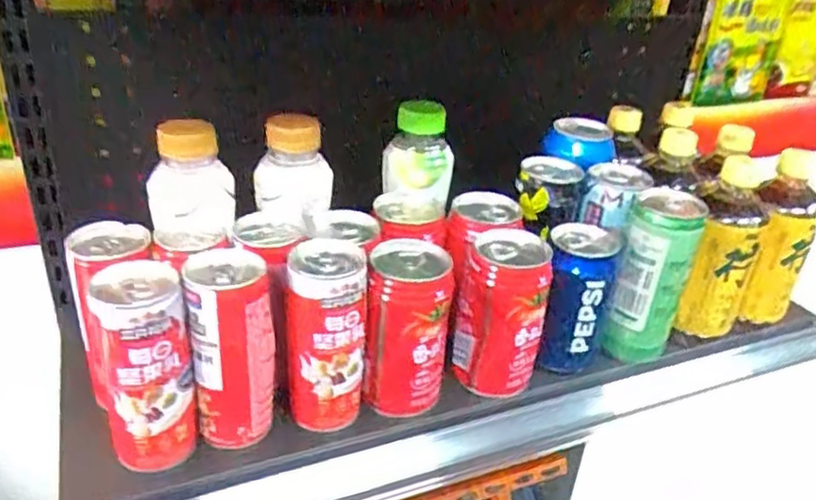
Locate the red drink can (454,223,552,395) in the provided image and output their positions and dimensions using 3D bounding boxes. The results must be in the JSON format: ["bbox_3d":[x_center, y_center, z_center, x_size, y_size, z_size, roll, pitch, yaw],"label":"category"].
[{"bbox_3d":[0.076,0.052,0.533,0.065,0.121,0.071,3,28,-1],"label":"red drink can"}]

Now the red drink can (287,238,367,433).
[{"bbox_3d":[-0.058,0.063,0.475,0.053,0.130,0.056,0,28,-6],"label":"red drink can"}]

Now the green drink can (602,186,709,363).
[{"bbox_3d":[0.205,0.028,0.555,0.058,0.147,0.068,15,30,21],"label":"green drink can"}]

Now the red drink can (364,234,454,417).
[{"bbox_3d":[-0.001,0.059,0.503,0.058,0.120,0.061,3,28,-1],"label":"red drink can"}]

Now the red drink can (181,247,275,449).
[{"bbox_3d":[-0.123,0.069,0.453,0.067,0.129,0.054,-6,29,-17],"label":"red drink can"}]

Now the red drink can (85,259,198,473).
[{"bbox_3d":[-0.171,0.078,0.425,0.057,0.129,0.050,-10,30,-23],"label":"red drink can"}]

